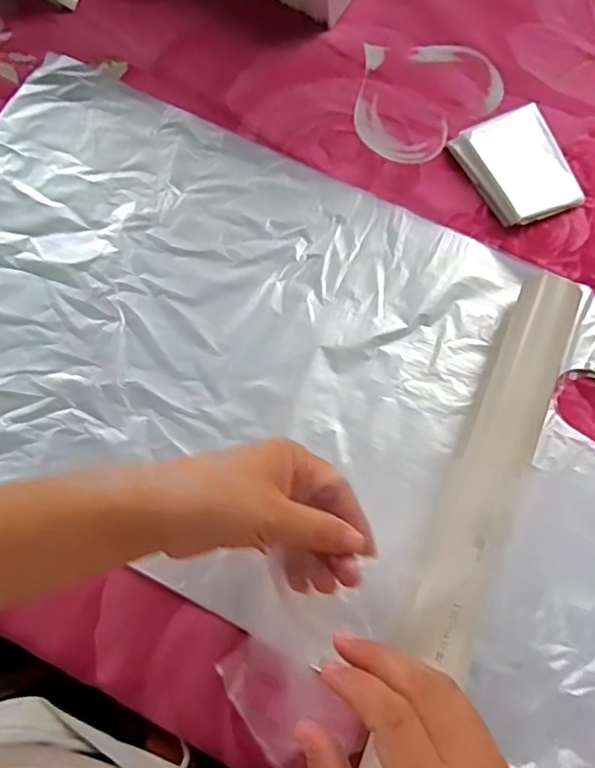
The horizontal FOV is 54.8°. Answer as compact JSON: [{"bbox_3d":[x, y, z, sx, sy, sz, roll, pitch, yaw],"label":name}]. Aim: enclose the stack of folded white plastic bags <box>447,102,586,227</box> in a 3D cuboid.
[{"bbox_3d":[0.165,-0.162,0.430,0.072,0.015,0.085,-21,75,-6],"label":"stack of folded white plastic bags"}]

